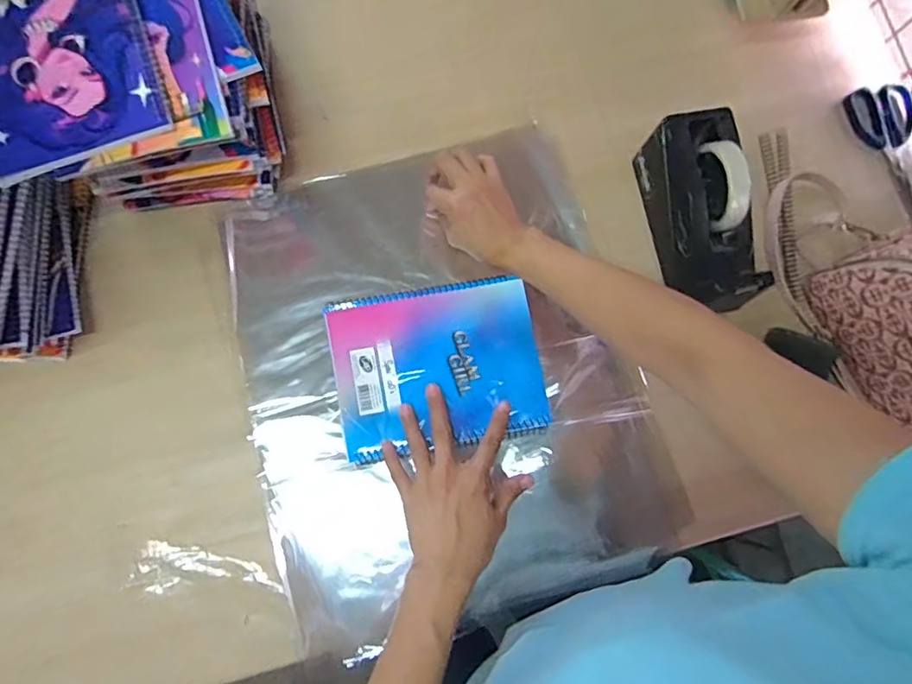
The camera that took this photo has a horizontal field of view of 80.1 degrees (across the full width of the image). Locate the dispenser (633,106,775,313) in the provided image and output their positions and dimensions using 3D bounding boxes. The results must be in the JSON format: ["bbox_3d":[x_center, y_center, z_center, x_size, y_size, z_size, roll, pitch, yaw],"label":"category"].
[{"bbox_3d":[0.262,-0.135,0.568,0.073,0.104,0.202,-10,81,-6],"label":"dispenser"}]

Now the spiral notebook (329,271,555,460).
[{"bbox_3d":[-0.018,0.022,0.535,0.199,0.016,0.156,-11,79,-3],"label":"spiral notebook"}]

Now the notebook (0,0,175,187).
[{"bbox_3d":[-0.328,-0.244,0.438,0.143,0.015,0.212,-20,82,-7],"label":"notebook"}]

